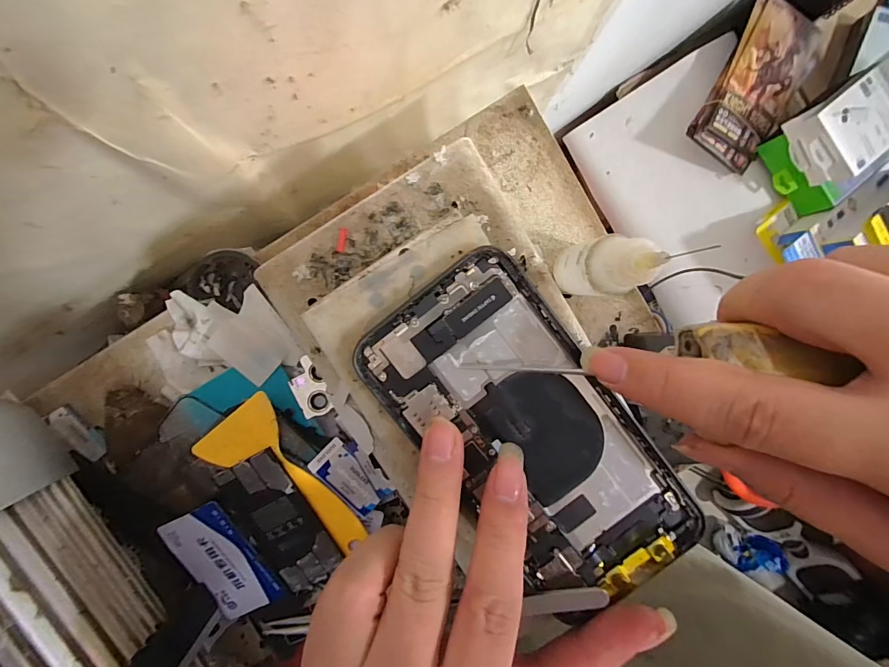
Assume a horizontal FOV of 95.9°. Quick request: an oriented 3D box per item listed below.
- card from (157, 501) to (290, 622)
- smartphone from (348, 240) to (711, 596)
[{"bbox_3d":[-0.150,0.156,0.273,0.051,0.005,0.085,-27,102,8],"label":"card"},{"bbox_3d":[0.037,0.042,0.162,0.072,0.008,0.148,-41,95,1],"label":"smartphone"}]

